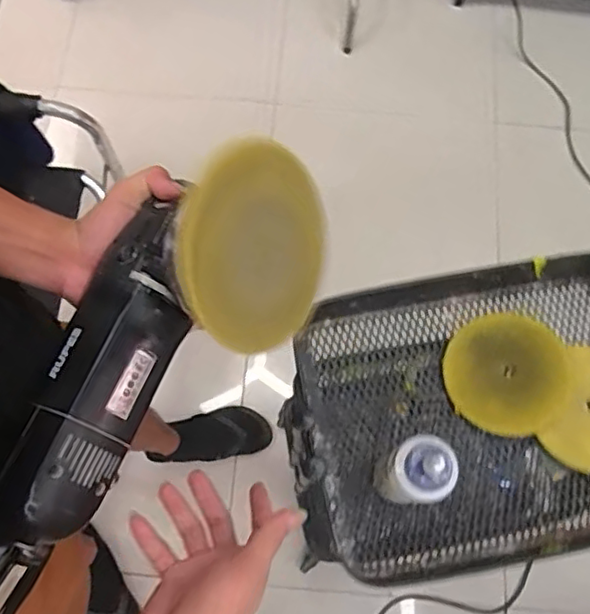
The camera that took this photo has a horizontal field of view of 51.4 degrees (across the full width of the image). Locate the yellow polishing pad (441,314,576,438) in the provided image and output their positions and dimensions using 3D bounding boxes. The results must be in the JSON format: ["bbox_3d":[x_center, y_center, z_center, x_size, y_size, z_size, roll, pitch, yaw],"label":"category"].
[{"bbox_3d":[0.253,0.080,0.730,0.143,0.024,0.143,23,73,6],"label":"yellow polishing pad"}]

